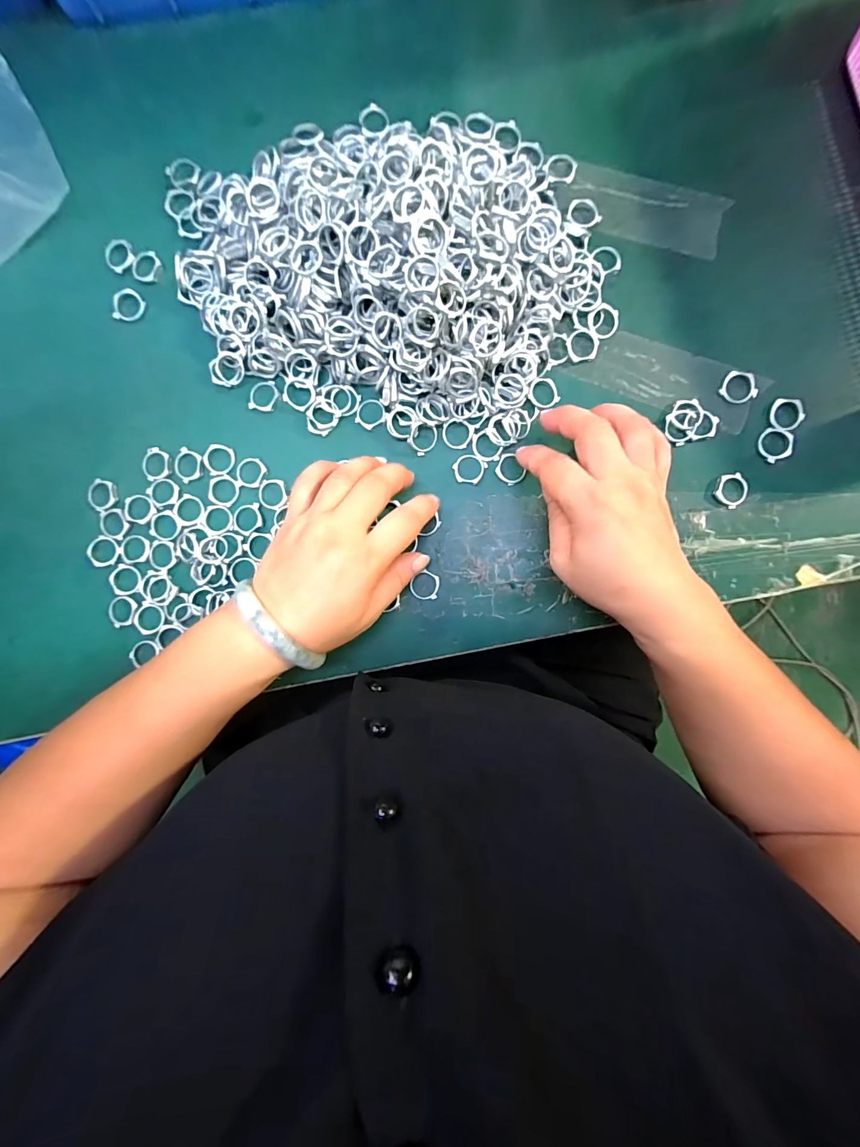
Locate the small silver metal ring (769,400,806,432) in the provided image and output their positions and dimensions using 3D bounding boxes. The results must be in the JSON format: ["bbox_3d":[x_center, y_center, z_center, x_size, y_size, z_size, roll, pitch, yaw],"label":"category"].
[{"bbox_3d":[0.244,-0.108,0.282,0.022,0.004,0.021,0,90,2],"label":"small silver metal ring"}]

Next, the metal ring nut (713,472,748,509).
[{"bbox_3d":[0.208,-0.058,0.285,0.022,0.004,0.022,0,90,2],"label":"metal ring nut"}]

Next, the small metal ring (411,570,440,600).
[{"bbox_3d":[-0.003,0.008,0.293,0.020,0.004,0.020,0,90,2],"label":"small metal ring"}]

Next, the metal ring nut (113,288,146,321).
[{"bbox_3d":[-0.219,-0.195,0.301,0.022,0.004,0.022,3,90,2],"label":"metal ring nut"}]

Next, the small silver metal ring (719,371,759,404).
[{"bbox_3d":[0.211,-0.127,0.283,0.022,0.004,0.022,0,90,2],"label":"small silver metal ring"}]

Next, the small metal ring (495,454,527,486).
[{"bbox_3d":[0.056,-0.073,0.292,0.018,0.004,0.021,-33,89,2],"label":"small metal ring"}]

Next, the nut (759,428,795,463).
[{"bbox_3d":[0.236,-0.088,0.283,0.019,0.005,0.024,5,90,2],"label":"nut"}]

